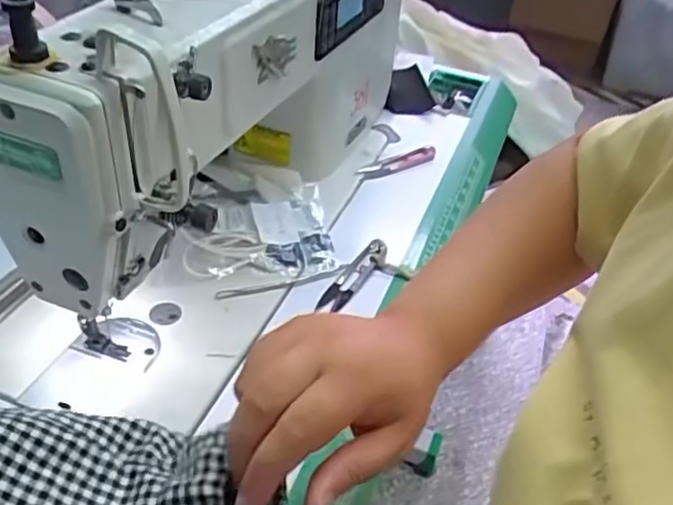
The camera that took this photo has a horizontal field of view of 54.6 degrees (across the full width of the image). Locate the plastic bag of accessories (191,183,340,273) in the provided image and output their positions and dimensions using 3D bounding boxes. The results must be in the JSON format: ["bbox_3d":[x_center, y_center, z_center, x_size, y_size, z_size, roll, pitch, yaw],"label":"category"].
[{"bbox_3d":[-0.066,-0.023,0.586,0.116,0.018,0.116,-4,41,-12],"label":"plastic bag of accessories"}]

